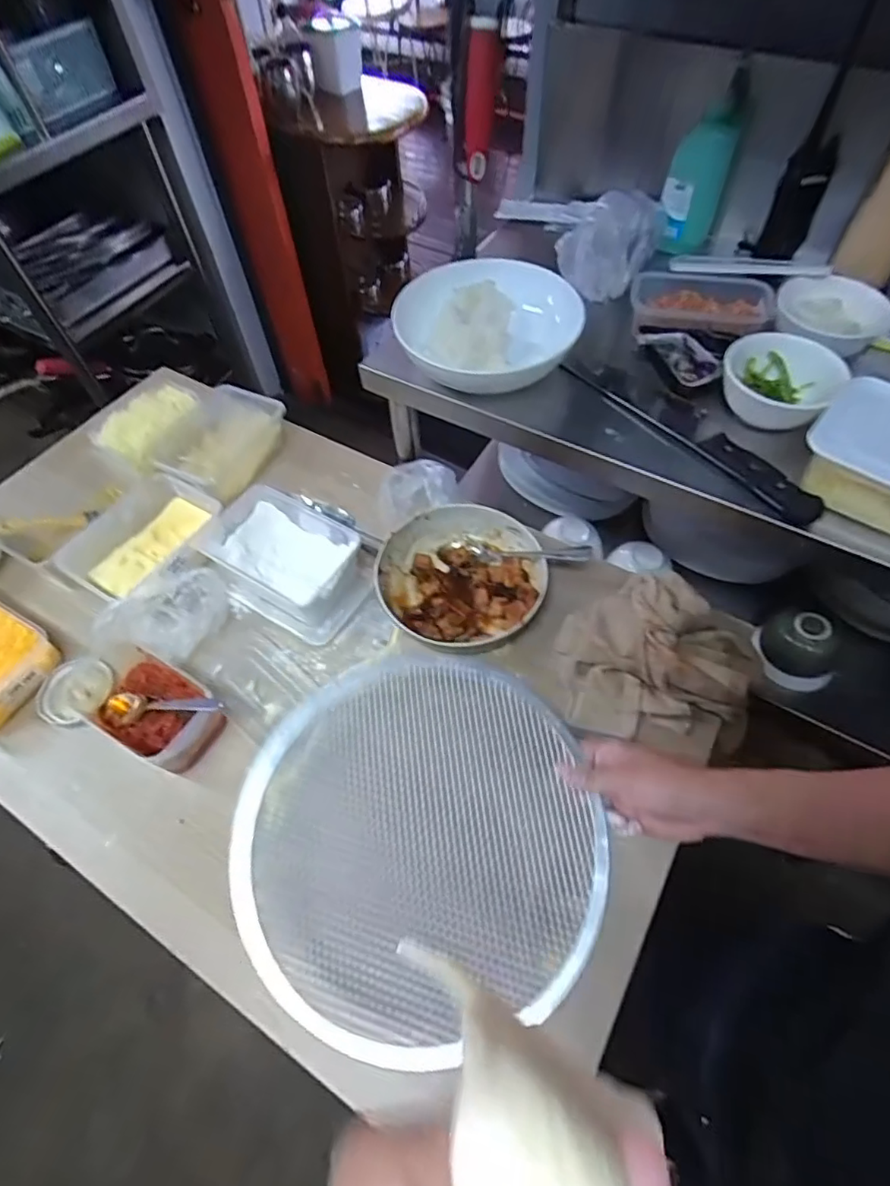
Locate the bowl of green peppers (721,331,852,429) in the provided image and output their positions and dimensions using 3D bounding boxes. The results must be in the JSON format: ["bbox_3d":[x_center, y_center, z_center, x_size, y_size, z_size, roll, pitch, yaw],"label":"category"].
[{"bbox_3d":[0.349,-0.221,0.591,0.111,0.048,0.111,0,58,1],"label":"bowl of green peppers"}]

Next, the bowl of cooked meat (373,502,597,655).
[{"bbox_3d":[0.021,-0.020,0.683,0.196,0.058,0.197,0,58,1],"label":"bowl of cooked meat"}]

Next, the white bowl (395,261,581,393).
[{"bbox_3d":[0.052,-0.309,0.653,0.193,0.053,0.206,20,60,13],"label":"white bowl"}]

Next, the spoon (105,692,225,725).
[{"bbox_3d":[-0.301,0.120,0.591,0.173,0.021,0.033,-7,53,30],"label":"spoon"}]

